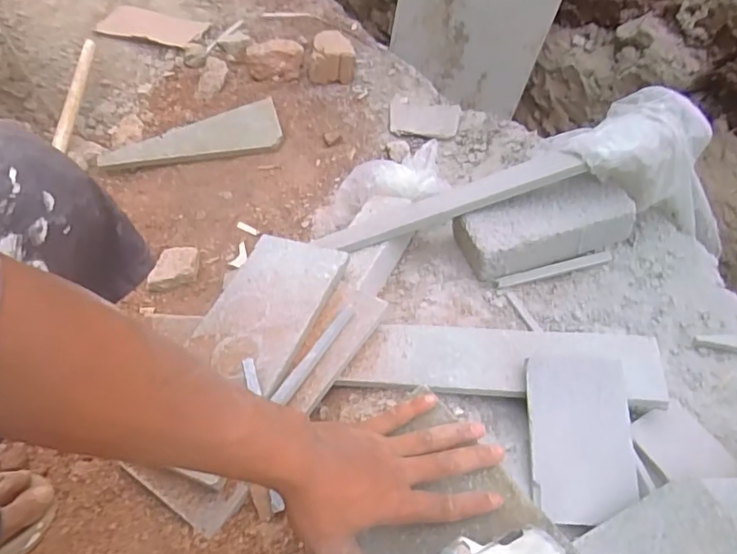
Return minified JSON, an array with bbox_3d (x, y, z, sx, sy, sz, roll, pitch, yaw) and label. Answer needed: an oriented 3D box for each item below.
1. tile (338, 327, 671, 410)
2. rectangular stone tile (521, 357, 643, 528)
[{"bbox_3d":[0.135,0.086,0.564,0.314,0.021,0.077,1,53,14],"label":"tile"},{"bbox_3d":[0.200,0.151,0.507,0.090,0.009,0.147,-4,68,15],"label":"rectangular stone tile"}]

